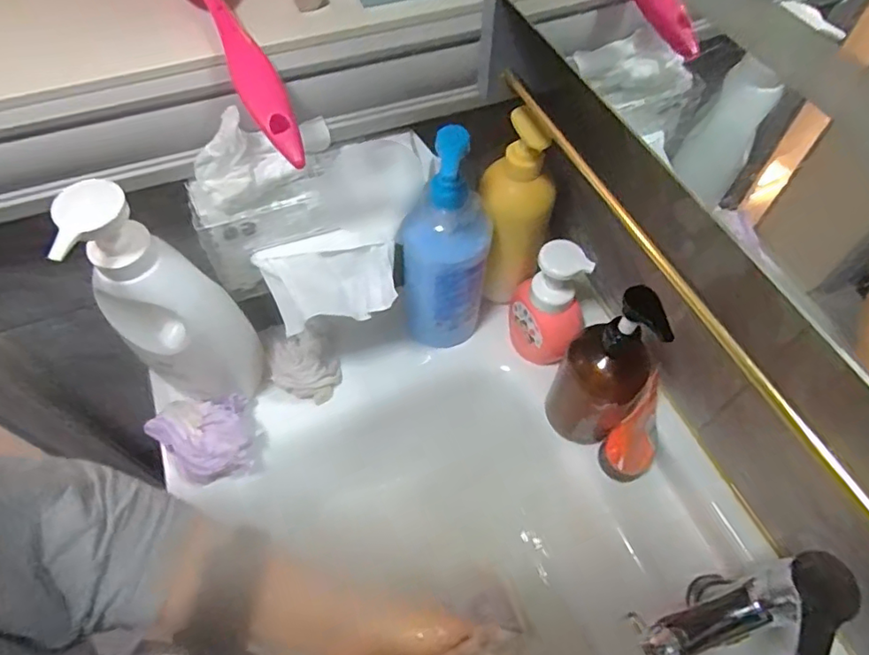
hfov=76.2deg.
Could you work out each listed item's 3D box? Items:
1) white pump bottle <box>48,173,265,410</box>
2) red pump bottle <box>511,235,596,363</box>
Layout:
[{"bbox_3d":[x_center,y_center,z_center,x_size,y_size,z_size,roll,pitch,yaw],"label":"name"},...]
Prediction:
[{"bbox_3d":[-0.223,-0.009,0.478,0.096,0.254,0.072,-39,65,-22],"label":"white pump bottle"},{"bbox_3d":[0.119,-0.026,0.576,0.071,0.141,0.068,1,57,0],"label":"red pump bottle"}]

